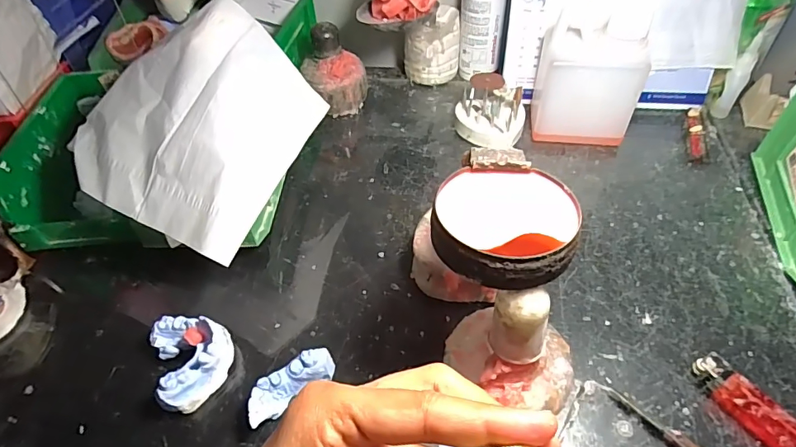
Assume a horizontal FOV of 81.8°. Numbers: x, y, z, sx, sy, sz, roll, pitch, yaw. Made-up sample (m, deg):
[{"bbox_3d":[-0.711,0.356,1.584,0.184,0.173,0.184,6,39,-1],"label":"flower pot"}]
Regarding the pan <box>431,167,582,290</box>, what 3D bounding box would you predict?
[{"bbox_3d":[0.054,0.000,0.233,0.071,0.014,0.068,3,50,7],"label":"pan"}]

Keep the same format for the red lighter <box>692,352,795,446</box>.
[{"bbox_3d":[0.225,0.120,0.288,0.023,0.014,0.081,-30,54,-20],"label":"red lighter"}]

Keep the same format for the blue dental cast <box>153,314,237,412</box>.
[{"bbox_3d":[-0.145,0.093,0.326,0.049,0.029,0.066,-22,52,-14],"label":"blue dental cast"}]

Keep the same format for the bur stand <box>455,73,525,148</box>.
[{"bbox_3d":[0.096,-0.116,0.481,0.068,0.048,0.073,5,50,8],"label":"bur stand"}]

